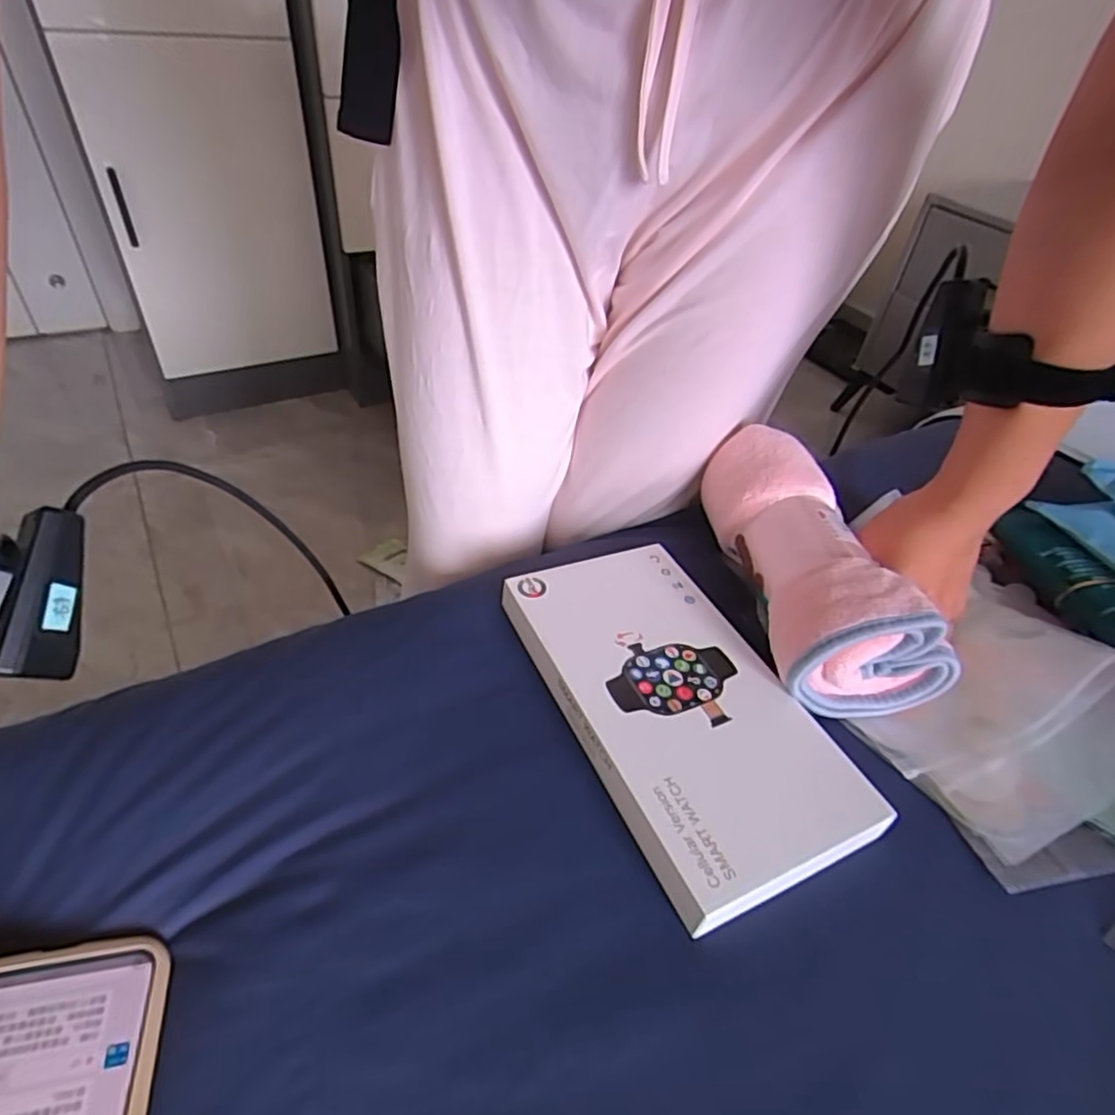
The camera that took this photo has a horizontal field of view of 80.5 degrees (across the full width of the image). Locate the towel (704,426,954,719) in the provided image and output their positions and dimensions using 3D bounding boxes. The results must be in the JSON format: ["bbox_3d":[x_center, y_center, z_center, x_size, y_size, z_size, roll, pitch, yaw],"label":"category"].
[{"bbox_3d":[0.146,-0.003,0.398,0.076,0.074,0.189,-6,50,-13],"label":"towel"}]

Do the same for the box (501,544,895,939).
[{"bbox_3d":[0.061,0.075,0.359,0.110,0.024,0.209,-15,44,-23],"label":"box"}]

